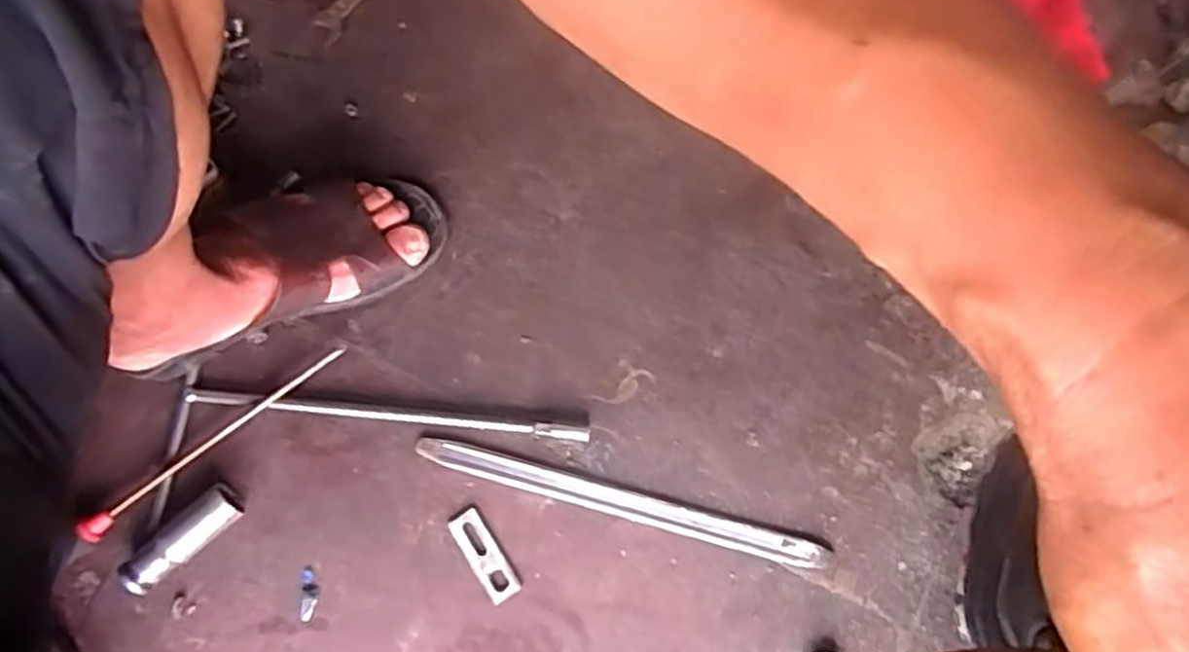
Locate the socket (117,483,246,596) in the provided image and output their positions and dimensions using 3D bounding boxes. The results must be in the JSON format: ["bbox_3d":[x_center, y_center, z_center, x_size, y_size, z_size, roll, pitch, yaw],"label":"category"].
[{"bbox_3d":[-0.267,0.140,0.504,0.077,0.023,0.026,-43,80,-12],"label":"socket"}]

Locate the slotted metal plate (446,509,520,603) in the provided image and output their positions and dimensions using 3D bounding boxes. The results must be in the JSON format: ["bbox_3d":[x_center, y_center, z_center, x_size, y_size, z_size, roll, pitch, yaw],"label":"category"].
[{"bbox_3d":[-0.074,0.153,0.518,0.021,0.004,0.064,-32,78,-10],"label":"slotted metal plate"}]

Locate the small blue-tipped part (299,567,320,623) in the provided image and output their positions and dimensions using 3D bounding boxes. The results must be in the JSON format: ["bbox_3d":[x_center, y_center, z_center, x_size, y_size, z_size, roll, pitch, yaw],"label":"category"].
[{"bbox_3d":[-0.187,0.176,0.509,0.012,0.004,0.033,-6,74,-3],"label":"small blue-tipped part"}]

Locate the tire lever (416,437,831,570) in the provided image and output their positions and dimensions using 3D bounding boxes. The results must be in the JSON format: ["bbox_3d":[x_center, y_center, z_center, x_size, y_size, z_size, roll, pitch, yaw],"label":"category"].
[{"bbox_3d":[0.018,0.121,0.532,0.281,0.005,0.020,15,74,3],"label":"tire lever"}]

